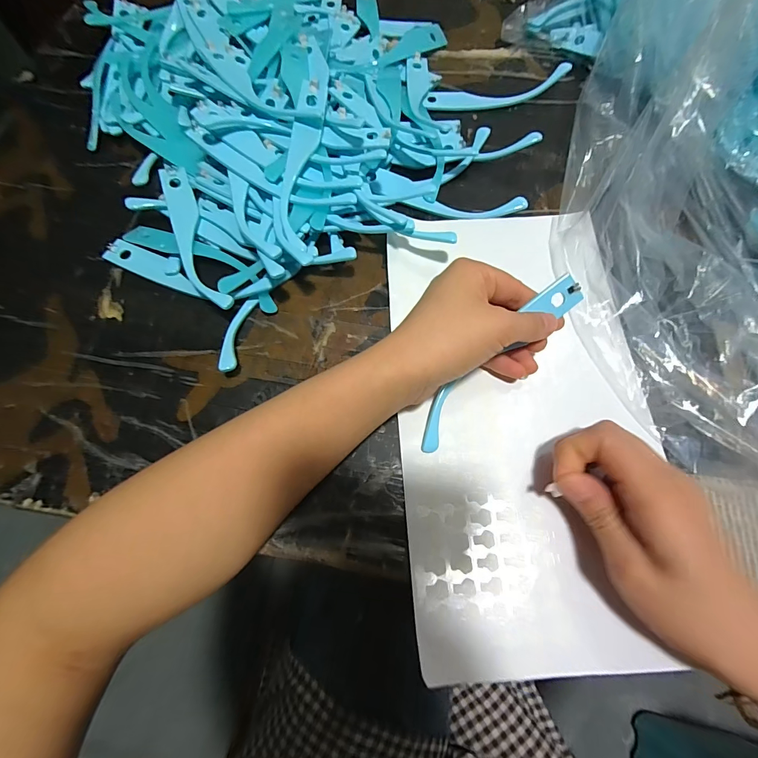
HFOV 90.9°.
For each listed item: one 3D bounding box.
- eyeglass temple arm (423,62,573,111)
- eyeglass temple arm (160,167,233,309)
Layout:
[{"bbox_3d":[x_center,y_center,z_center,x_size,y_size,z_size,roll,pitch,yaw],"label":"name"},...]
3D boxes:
[{"bbox_3d":[0.106,-0.267,0.344,0.131,0.019,0.024,-8,70,-3],"label":"eyeglass temple arm"},{"bbox_3d":[-0.138,-0.102,0.279,0.025,0.020,0.137,-23,72,-8],"label":"eyeglass temple arm"}]

